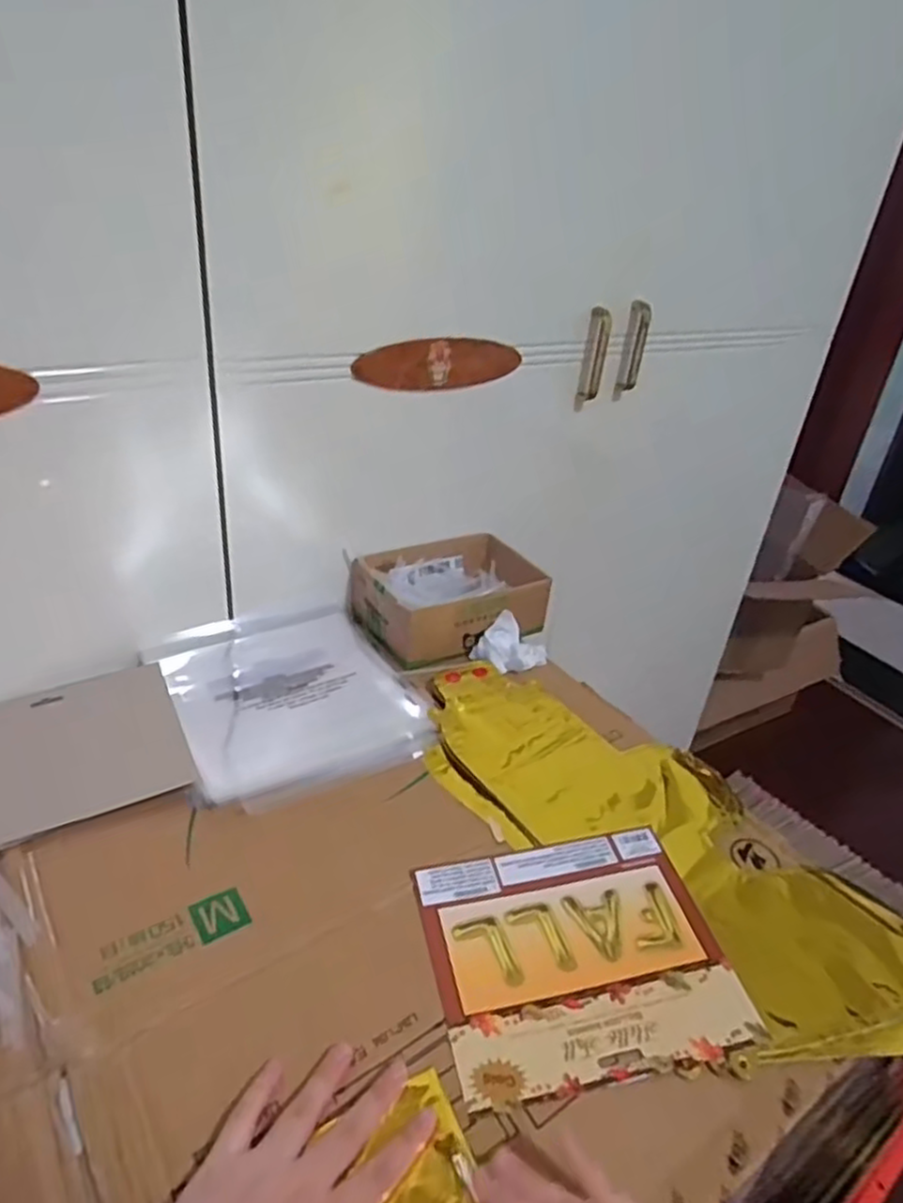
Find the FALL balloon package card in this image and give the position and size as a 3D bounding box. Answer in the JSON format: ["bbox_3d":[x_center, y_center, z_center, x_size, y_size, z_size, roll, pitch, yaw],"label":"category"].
[{"bbox_3d":[0.083,0.226,0.481,0.189,0.013,0.156,-2,32,-15],"label":"FALL balloon package card"}]

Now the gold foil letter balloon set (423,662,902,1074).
[{"bbox_3d":[0.152,0.177,0.580,0.200,0.024,0.431,-20,40,-37],"label":"gold foil letter balloon set"}]

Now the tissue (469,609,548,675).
[{"bbox_3d":[0.061,0.042,0.747,0.061,0.033,0.066,31,38,35],"label":"tissue"}]

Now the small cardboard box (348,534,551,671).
[{"bbox_3d":[0.001,-0.008,0.792,0.195,0.058,0.138,-13,36,-30],"label":"small cardboard box"}]

